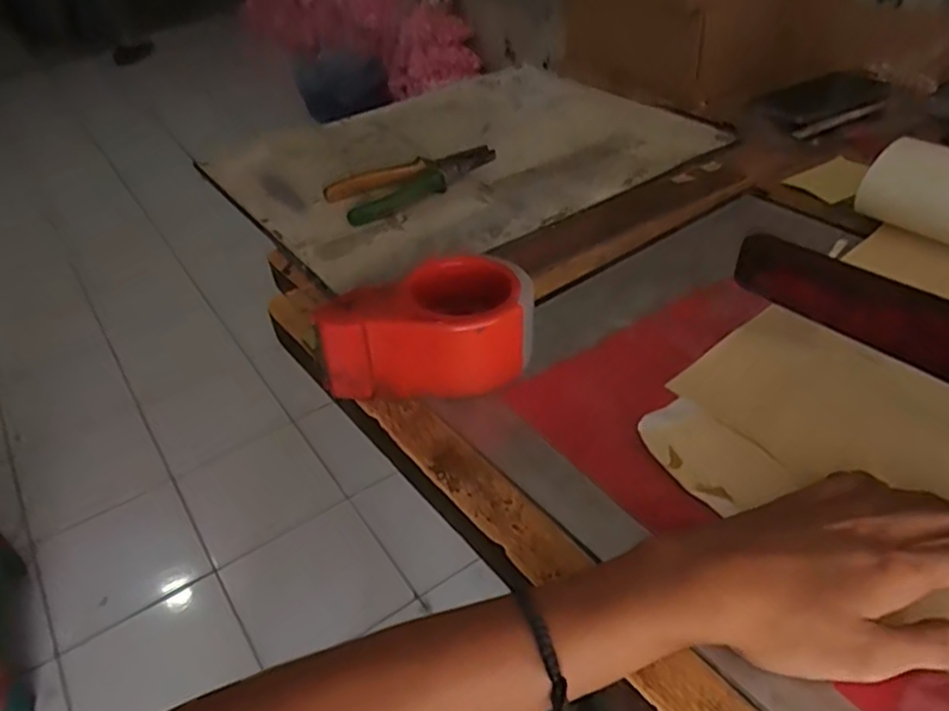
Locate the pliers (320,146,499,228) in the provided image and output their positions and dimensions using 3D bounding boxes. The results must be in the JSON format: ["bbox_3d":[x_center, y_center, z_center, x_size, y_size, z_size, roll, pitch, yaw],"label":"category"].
[{"bbox_3d":[-0.057,-0.176,0.684,0.173,0.021,0.071,-26,45,-24],"label":"pliers"}]

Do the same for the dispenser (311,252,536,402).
[{"bbox_3d":[-0.031,-0.021,0.471,0.141,0.063,0.086,-1,41,2],"label":"dispenser"}]

